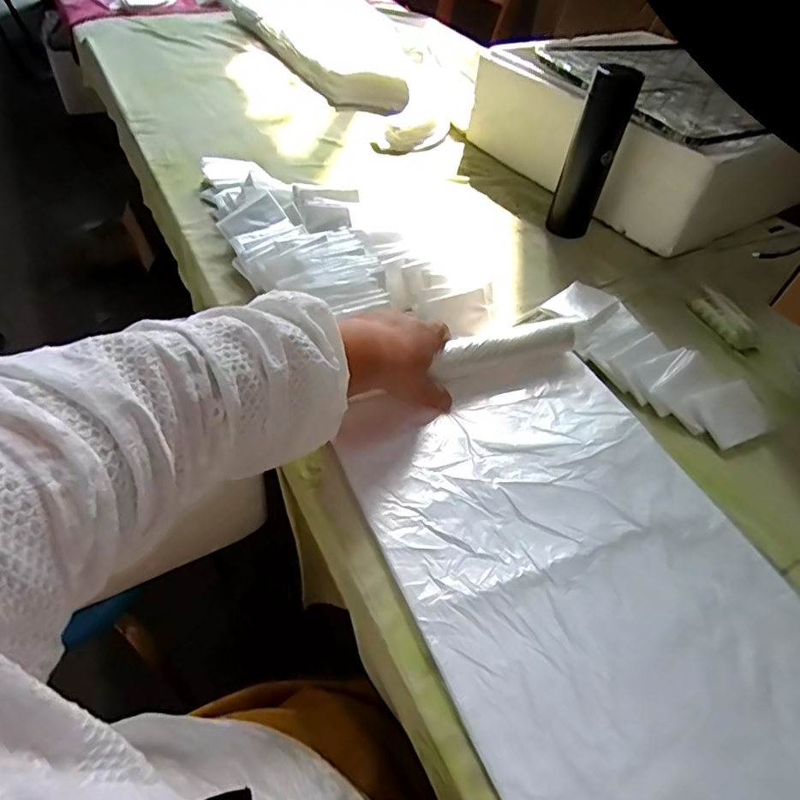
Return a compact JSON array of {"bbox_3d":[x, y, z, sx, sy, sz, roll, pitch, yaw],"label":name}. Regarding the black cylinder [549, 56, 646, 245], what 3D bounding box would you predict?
[{"bbox_3d":[0.270,-0.342,0.754,0.064,0.214,0.054,27,51,17],"label":"black cylinder"}]

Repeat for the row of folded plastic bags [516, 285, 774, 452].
[{"bbox_3d":[0.285,-0.052,0.620,0.106,0.031,0.275,-33,60,-29],"label":"row of folded plastic bags"}]

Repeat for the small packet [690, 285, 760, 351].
[{"bbox_3d":[0.422,-0.105,0.684,0.039,0.028,0.094,-16,53,-18],"label":"small packet"}]

